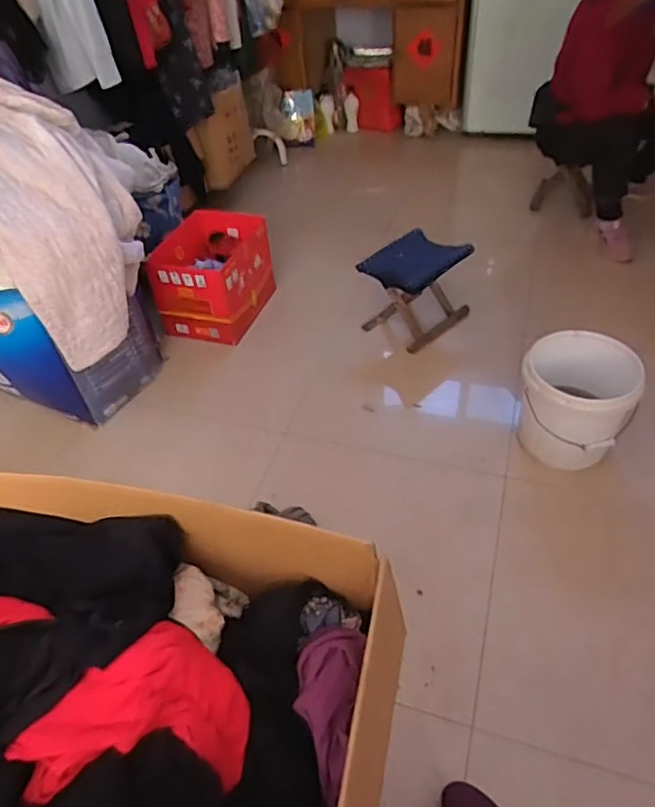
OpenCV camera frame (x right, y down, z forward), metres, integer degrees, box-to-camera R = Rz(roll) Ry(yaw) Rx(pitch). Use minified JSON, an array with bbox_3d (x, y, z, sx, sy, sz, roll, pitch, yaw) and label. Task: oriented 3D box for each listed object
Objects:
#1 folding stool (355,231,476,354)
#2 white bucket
[{"bbox_3d":[0.267,-0.354,1.720,0.255,0.282,0.223,-36,52,-28],"label":"folding stool"},{"bbox_3d":[0.591,-0.009,1.381,0.263,0.274,0.218,24,51,27],"label":"white bucket"}]

